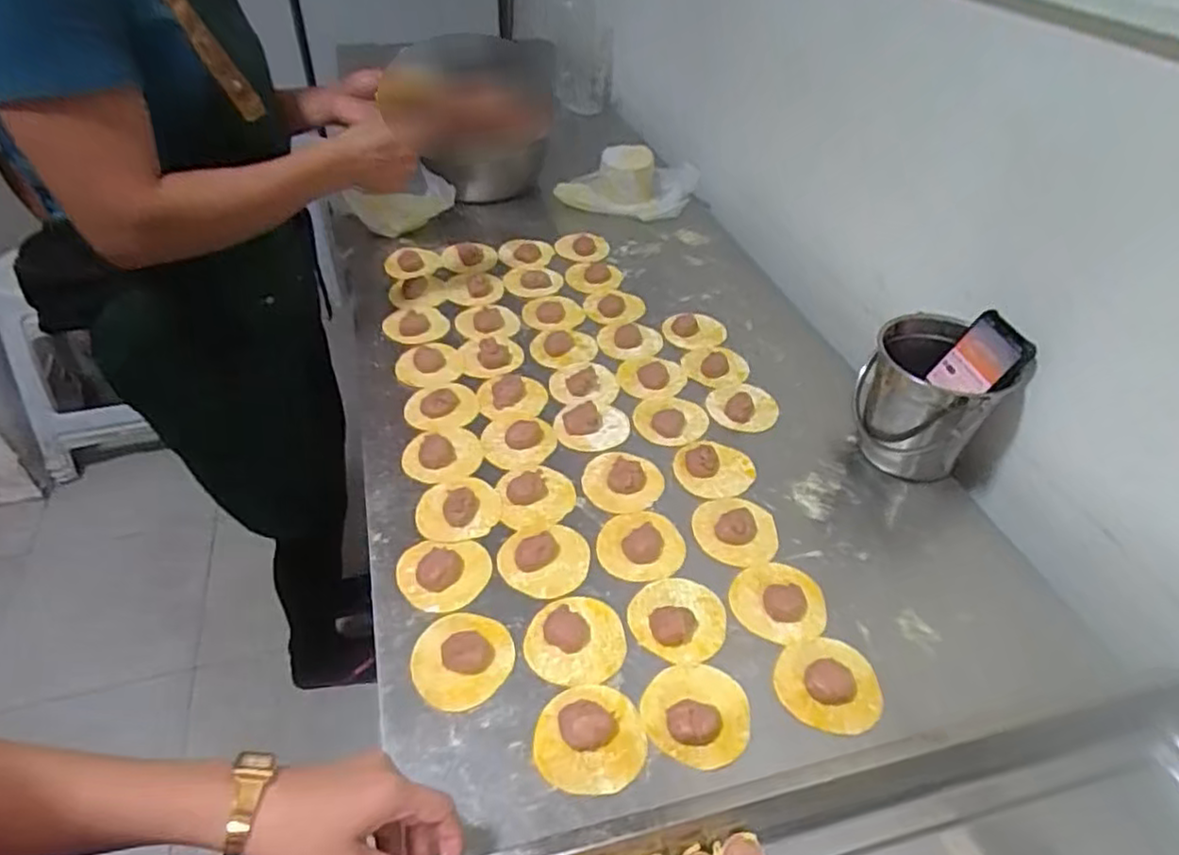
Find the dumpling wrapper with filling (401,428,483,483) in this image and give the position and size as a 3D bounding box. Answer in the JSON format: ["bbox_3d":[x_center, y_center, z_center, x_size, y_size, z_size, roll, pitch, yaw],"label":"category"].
[{"bbox_3d":[-0.156,0.029,0.739,0.081,0.014,0.076,2,42,-2],"label":"dumpling wrapper with filling"}]

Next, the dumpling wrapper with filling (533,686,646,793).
[{"bbox_3d":[0.001,0.231,0.521,0.081,0.017,0.077,2,48,-2],"label":"dumpling wrapper with filling"}]

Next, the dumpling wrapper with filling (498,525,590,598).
[{"bbox_3d":[-0.041,0.117,0.637,0.081,0.017,0.078,2,42,-2],"label":"dumpling wrapper with filling"}]

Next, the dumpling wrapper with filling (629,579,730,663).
[{"bbox_3d":[0.078,0.162,0.600,0.078,0.015,0.079,2,42,-2],"label":"dumpling wrapper with filling"}]

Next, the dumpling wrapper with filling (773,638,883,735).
[{"bbox_3d":[0.195,0.206,0.563,0.080,0.017,0.071,10,42,8],"label":"dumpling wrapper with filling"}]

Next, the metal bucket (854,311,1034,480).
[{"bbox_3d":[0.352,-0.030,0.733,0.127,0.122,0.131,2,42,-2],"label":"metal bucket"}]

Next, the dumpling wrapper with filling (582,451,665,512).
[{"bbox_3d":[0.036,0.053,0.715,0.080,0.013,0.080,9,42,6],"label":"dumpling wrapper with filling"}]

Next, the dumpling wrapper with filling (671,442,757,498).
[{"bbox_3d":[0.133,0.038,0.731,0.082,0.017,0.075,8,42,6],"label":"dumpling wrapper with filling"}]

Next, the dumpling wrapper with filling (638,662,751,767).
[{"bbox_3d":[0.086,0.219,0.541,0.080,0.022,0.078,2,42,-2],"label":"dumpling wrapper with filling"}]

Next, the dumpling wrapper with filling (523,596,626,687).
[{"bbox_3d":[-0.011,0.178,0.579,0.083,0.009,0.075,-14,45,-19],"label":"dumpling wrapper with filling"}]

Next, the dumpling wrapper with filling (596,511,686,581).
[{"bbox_3d":[0.049,0.108,0.658,0.081,0.015,0.075,2,42,-2],"label":"dumpling wrapper with filling"}]

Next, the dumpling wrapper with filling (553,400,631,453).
[{"bbox_3d":[0.003,-0.002,0.780,0.084,0.015,0.070,-14,45,-18],"label":"dumpling wrapper with filling"}]

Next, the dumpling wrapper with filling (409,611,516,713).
[{"bbox_3d":[-0.104,0.183,0.560,0.076,0.024,0.085,21,45,19],"label":"dumpling wrapper with filling"}]

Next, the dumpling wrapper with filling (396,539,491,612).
[{"bbox_3d":[-0.132,0.130,0.626,0.084,0.012,0.076,-2,42,-6],"label":"dumpling wrapper with filling"}]

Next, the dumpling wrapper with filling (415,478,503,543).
[{"bbox_3d":[-0.129,0.076,0.682,0.080,0.024,0.076,2,42,-2],"label":"dumpling wrapper with filling"}]

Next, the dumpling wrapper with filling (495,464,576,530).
[{"bbox_3d":[-0.053,0.069,0.694,0.076,0.009,0.074,2,42,-2],"label":"dumpling wrapper with filling"}]

